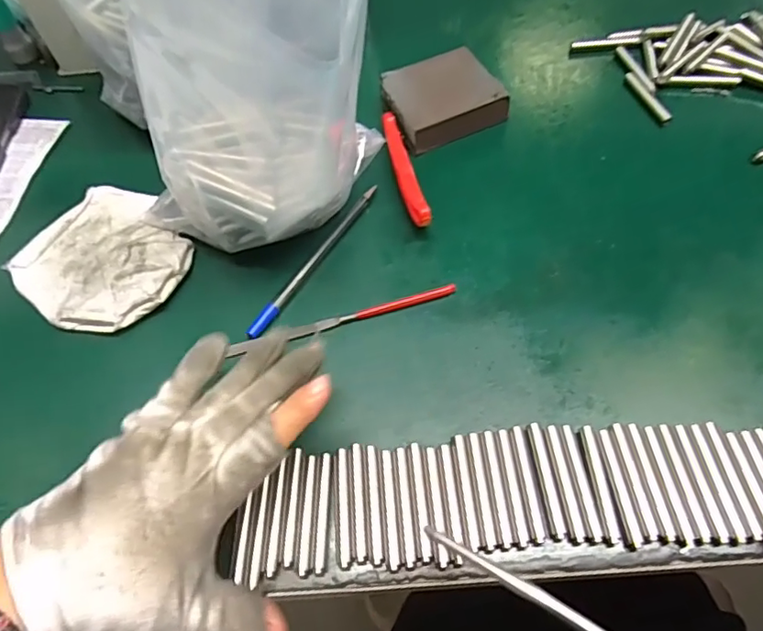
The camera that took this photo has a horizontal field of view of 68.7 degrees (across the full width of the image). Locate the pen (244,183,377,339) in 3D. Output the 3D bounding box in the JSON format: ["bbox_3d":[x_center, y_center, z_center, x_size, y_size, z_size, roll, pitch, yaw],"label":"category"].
[{"bbox_3d":[-0.044,-0.039,0.373,0.009,0.010,0.140,26,64,18],"label":"pen"}]

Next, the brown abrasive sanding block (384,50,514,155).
[{"bbox_3d":[0.044,-0.165,0.427,0.081,0.025,0.070,-27,61,-11],"label":"brown abrasive sanding block"}]

